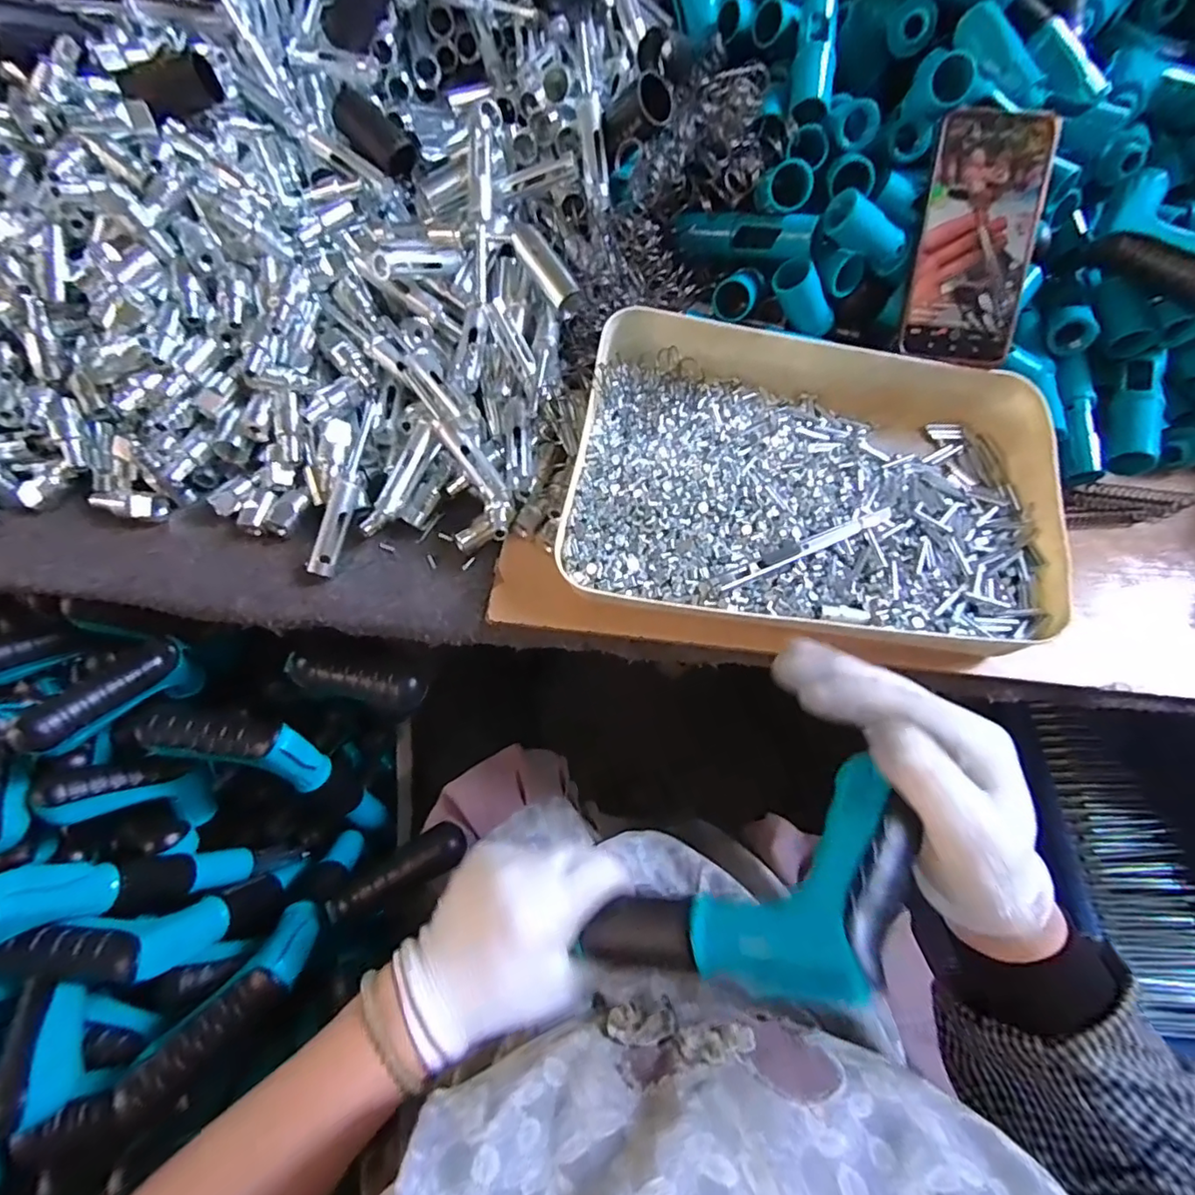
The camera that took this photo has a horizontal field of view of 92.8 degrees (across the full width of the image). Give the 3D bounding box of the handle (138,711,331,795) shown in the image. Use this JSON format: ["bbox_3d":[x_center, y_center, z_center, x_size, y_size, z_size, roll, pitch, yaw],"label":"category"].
[{"bbox_3d":[-0.282,0.117,0.455,0.137,0.049,0.041,25,62,-22],"label":"handle"}]

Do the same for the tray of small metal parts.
[{"bbox_3d":[0.153,-0.090,0.412,0.328,0.068,0.252,9,64,4],"label":"tray of small metal parts"}]

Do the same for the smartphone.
[{"bbox_3d":[0.270,-0.253,0.406,0.077,0.015,0.163,6,99,3],"label":"smartphone"}]

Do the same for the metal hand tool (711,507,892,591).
[{"bbox_3d":[0.137,-0.033,0.372,0.135,0.011,0.012,-22,66,-11],"label":"metal hand tool"}]

